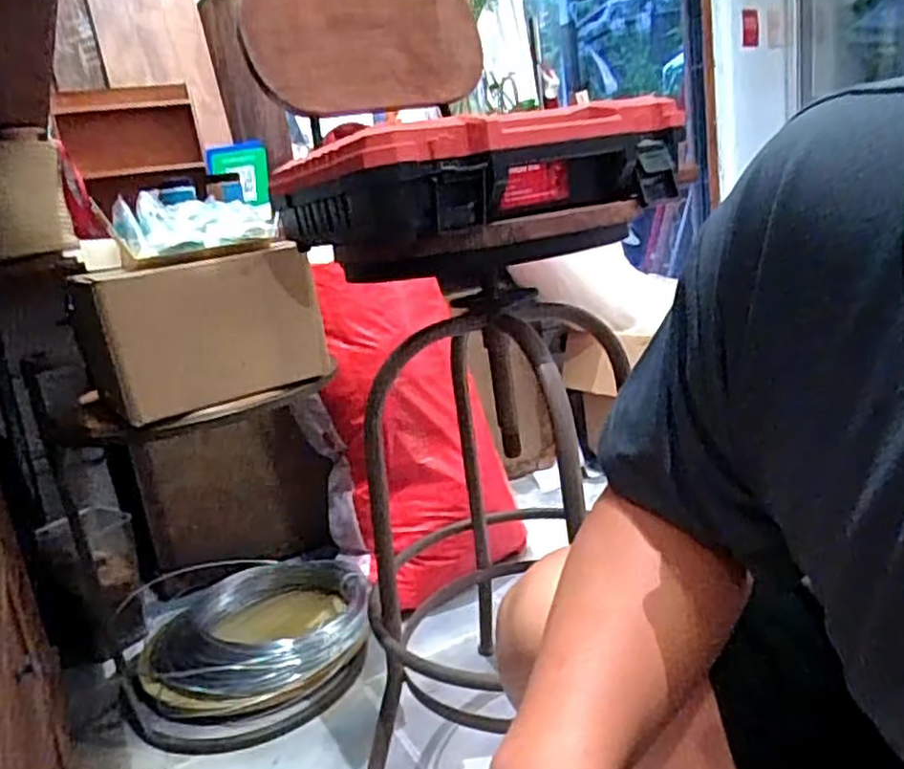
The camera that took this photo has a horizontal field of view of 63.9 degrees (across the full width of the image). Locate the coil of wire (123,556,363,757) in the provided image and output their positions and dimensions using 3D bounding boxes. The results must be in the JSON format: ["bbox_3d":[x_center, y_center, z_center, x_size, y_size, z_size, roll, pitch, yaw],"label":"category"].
[{"bbox_3d":[-0.348,0.414,1.264,0.407,0.133,0.452,-11,14,-14],"label":"coil of wire"}]

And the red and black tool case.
[{"bbox_3d":[0.025,-0.213,0.757,0.350,0.097,0.265,-16,16,-30],"label":"red and black tool case"}]

